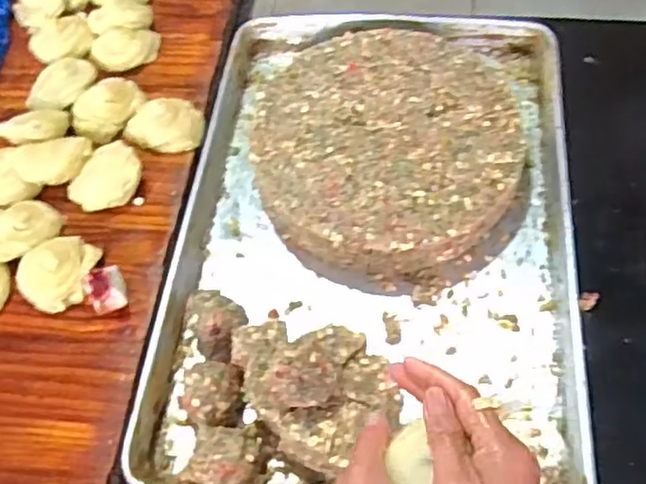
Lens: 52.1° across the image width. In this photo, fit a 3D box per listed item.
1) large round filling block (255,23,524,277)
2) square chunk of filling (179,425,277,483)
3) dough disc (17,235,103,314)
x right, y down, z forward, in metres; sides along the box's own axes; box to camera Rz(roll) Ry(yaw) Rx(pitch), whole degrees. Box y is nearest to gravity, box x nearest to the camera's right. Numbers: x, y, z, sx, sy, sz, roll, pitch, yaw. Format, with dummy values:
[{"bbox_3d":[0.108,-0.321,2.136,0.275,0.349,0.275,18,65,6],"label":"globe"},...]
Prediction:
[{"bbox_3d":[0.069,-0.111,0.754,0.286,0.060,0.300,-2,60,3],"label":"large round filling block"},{"bbox_3d":[-0.082,0.193,0.594,0.067,0.058,0.064,10,61,9],"label":"square chunk of filling"},{"bbox_3d":[-0.274,0.028,0.683,0.078,0.026,0.081,-2,60,3],"label":"dough disc"}]

